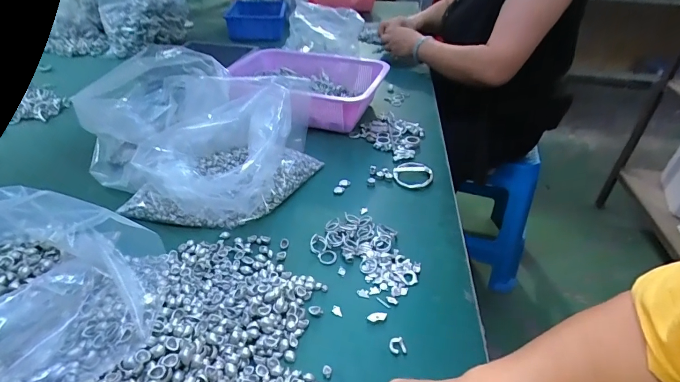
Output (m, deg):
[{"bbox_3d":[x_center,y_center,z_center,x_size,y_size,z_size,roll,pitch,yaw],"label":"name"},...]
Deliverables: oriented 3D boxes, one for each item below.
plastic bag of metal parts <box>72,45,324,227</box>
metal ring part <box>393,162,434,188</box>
[{"bbox_3d":[-0.210,-0.092,0.555,0.328,0.132,0.269,8,36,7],"label":"plastic bag of metal parts"},{"bbox_3d":[0.116,-0.025,0.587,0.060,0.015,0.058,2,36,-1],"label":"metal ring part"}]

